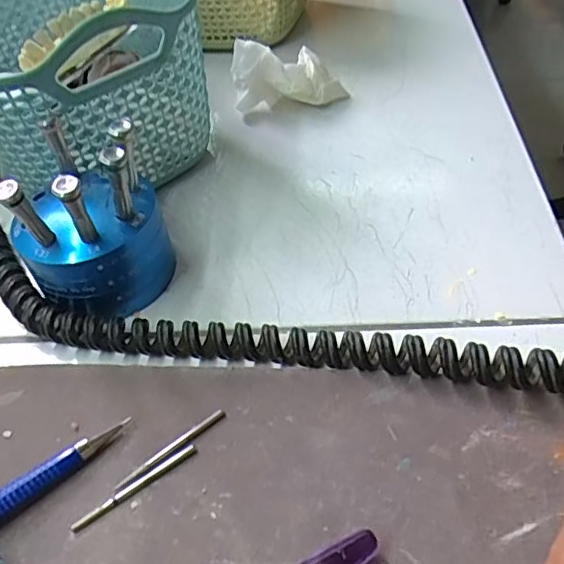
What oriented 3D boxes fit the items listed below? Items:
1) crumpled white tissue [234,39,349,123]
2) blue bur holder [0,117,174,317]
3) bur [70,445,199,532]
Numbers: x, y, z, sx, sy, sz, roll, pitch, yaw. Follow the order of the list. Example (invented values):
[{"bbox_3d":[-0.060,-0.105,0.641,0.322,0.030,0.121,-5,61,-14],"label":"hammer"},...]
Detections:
[{"bbox_3d":[0.004,-0.117,0.333,0.062,0.040,0.021,-11,46,-4],"label":"crumpled white tissue"},{"bbox_3d":[-0.081,-0.032,0.246,0.060,0.065,0.072,-18,47,-10],"label":"blue bur holder"},{"bbox_3d":[-0.047,0.066,0.190,0.044,0.004,0.004,-29,50,-20],"label":"bur"}]

